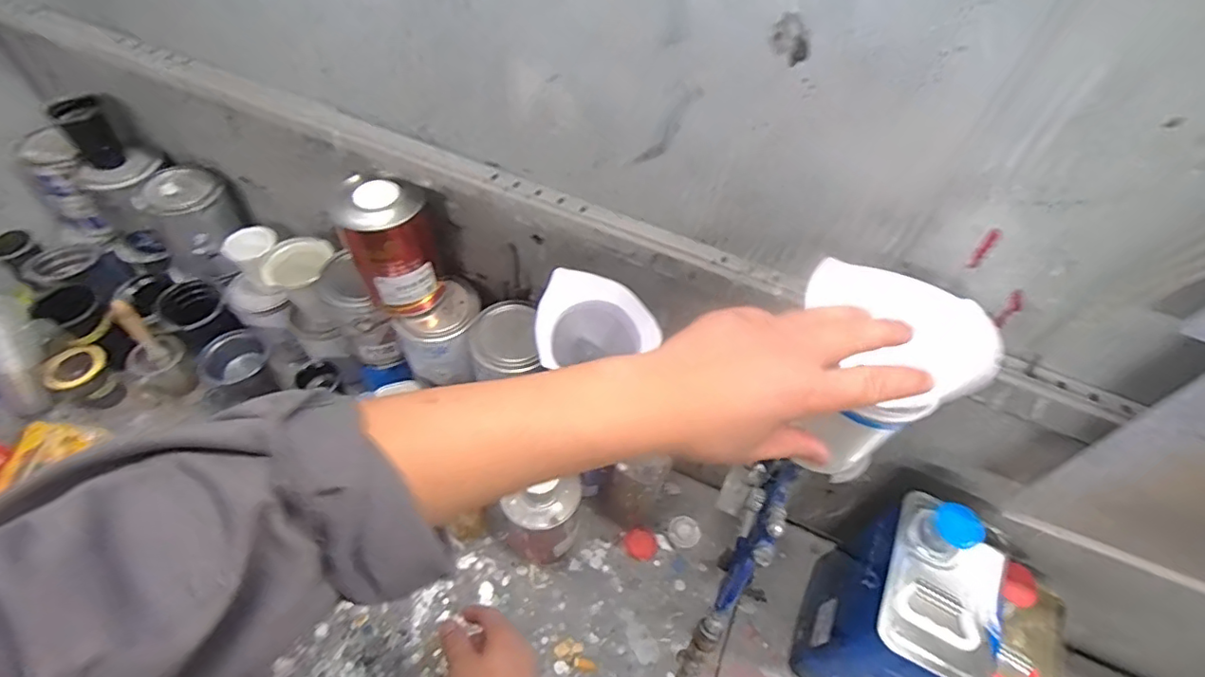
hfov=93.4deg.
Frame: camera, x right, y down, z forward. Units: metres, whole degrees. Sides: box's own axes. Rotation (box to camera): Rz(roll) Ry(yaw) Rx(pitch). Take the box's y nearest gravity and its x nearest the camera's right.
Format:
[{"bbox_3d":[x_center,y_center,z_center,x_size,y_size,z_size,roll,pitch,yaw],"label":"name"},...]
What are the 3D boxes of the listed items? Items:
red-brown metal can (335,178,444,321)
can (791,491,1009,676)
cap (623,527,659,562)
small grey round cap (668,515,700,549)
[{"bbox_3d":[-0.244,-0.108,0.664,0.089,0.148,0.086,2,53,-3],"label":"red-brown metal can"},{"bbox_3d":[0.324,0.309,0.645,0.114,0.297,0.168,24,55,14],"label":"can"},{"bbox_3d":[0.054,0.290,0.799,0.044,0.025,0.045,2,53,-3],"label":"cap"},{"bbox_3d":[0.118,0.280,0.822,0.045,0.008,0.045,2,53,-3],"label":"small grey round cap"}]

